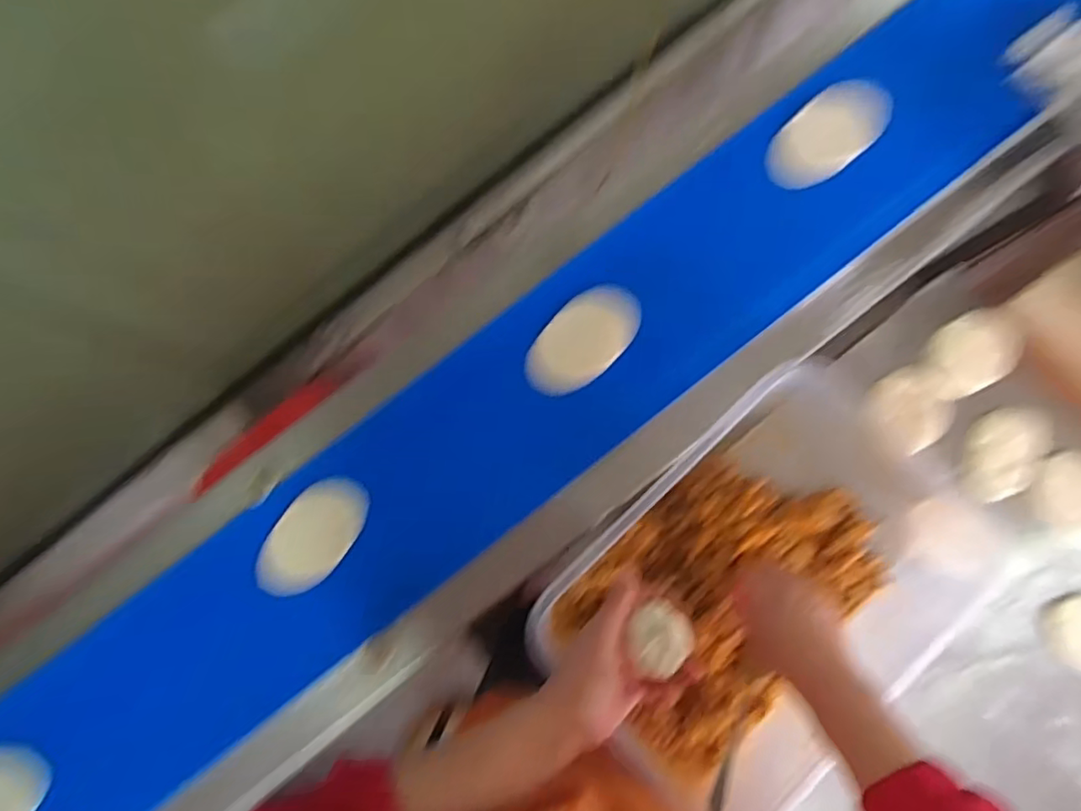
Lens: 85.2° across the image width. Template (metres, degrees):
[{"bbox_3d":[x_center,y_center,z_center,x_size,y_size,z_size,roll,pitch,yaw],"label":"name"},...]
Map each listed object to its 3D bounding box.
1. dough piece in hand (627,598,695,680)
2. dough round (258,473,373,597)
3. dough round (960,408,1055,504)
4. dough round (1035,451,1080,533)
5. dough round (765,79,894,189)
[{"bbox_3d":[0.096,0.183,0.465,0.050,0.020,0.052,-1,82,4],"label":"dough piece in hand"},{"bbox_3d":[-0.260,0.147,0.666,0.086,0.028,0.146,36,83,8],"label":"dough round"},{"bbox_3d":[0.522,0.054,0.664,0.075,0.023,0.107,22,84,6],"label":"dough round"},{"bbox_3d":[0.600,0.096,0.654,0.080,0.019,0.084,-1,82,4],"label":"dough round"},{"bbox_3d":[0.330,-0.311,0.679,0.157,0.014,0.081,-41,82,-2],"label":"dough round"}]

